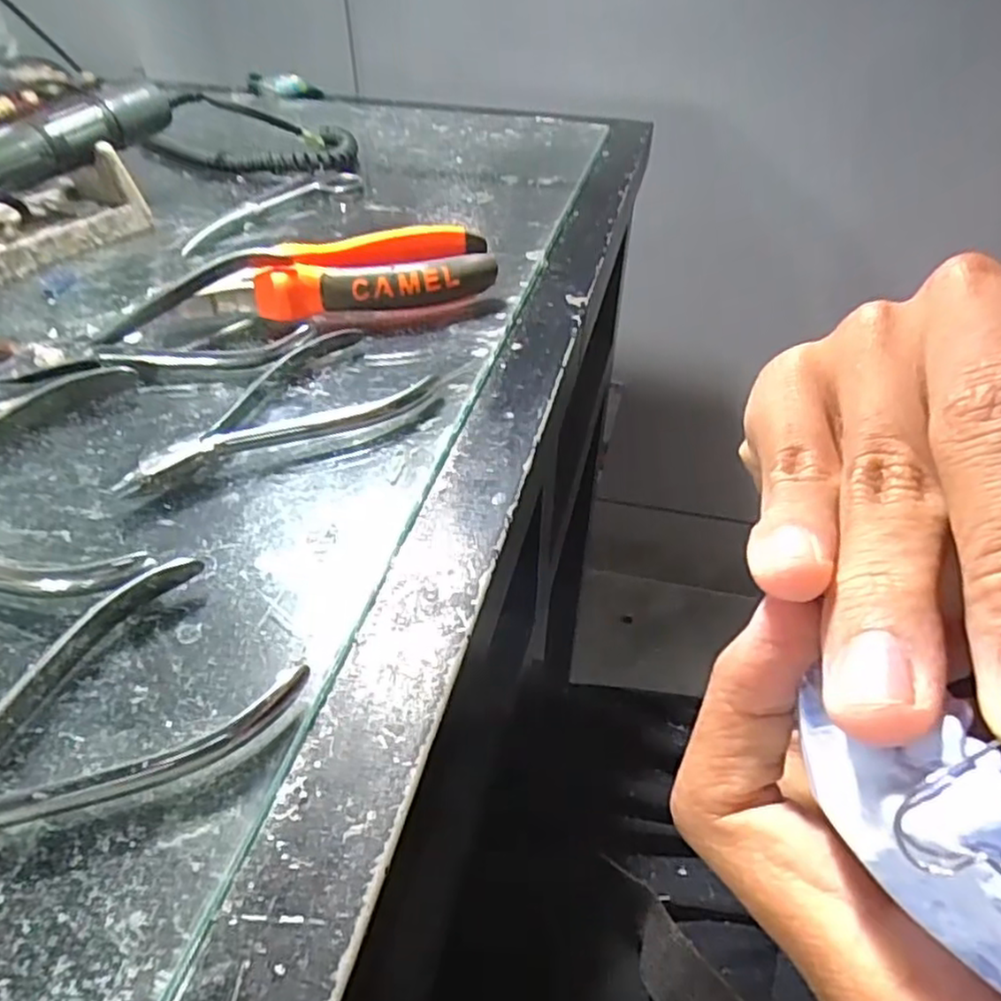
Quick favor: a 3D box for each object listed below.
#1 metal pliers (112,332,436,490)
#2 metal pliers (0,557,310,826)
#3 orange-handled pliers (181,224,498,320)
[{"bbox_3d":[-0.086,-0.032,0.269,0.066,0.013,0.115,32,51,28],"label":"metal pliers"},{"bbox_3d":[-0.116,0.058,0.175,0.076,0.012,0.115,35,52,29],"label":"metal pliers"},{"bbox_3d":[-0.072,-0.105,0.334,0.137,0.028,0.051,-9,45,-12],"label":"orange-handled pliers"}]

